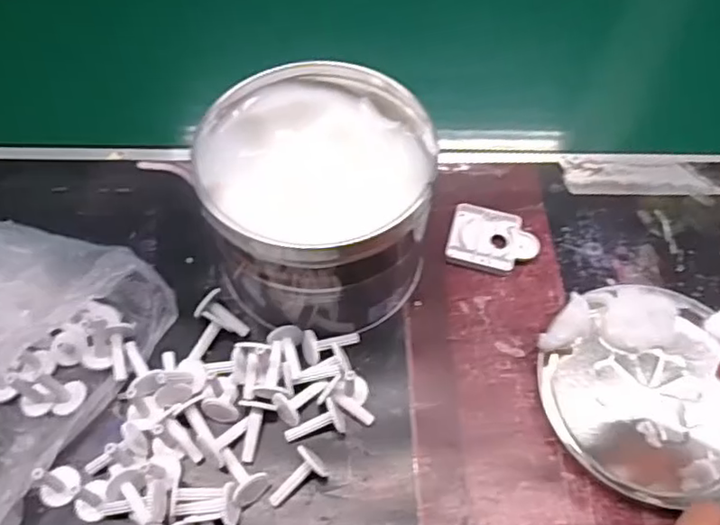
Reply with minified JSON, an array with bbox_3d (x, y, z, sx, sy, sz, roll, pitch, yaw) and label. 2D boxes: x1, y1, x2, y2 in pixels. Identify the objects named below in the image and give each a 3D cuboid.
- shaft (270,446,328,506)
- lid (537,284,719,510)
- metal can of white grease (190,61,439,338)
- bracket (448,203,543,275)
[{"bbox_3d":[-0.033,0.116,0.327,0.033,0.018,0.017,-46,68,-3],"label":"shaft"},{"bbox_3d":[0.164,0.070,0.349,0.113,0.022,0.122,1,58,-1],"label":"lid"},{"bbox_3d":[-0.022,-0.035,0.363,0.125,0.100,0.127,1,58,-1],"label":"metal can of white grease"},{"bbox_3d":[0.088,-0.014,0.406,0.057,0.009,0.043,12,59,6],"label":"bracket"}]

